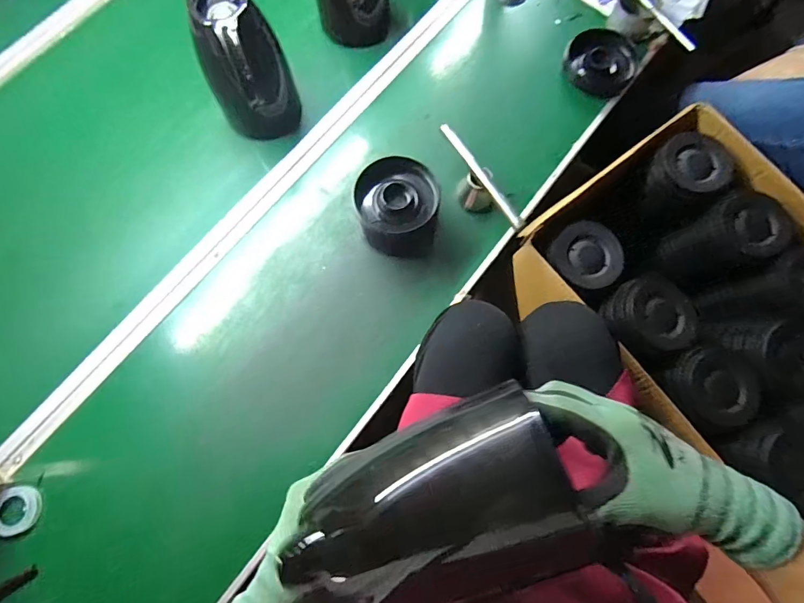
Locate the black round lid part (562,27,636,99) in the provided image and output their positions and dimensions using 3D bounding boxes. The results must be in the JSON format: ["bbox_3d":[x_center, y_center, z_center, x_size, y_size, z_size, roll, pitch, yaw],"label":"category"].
[{"bbox_3d":[0.347,-0.418,0.739,0.119,0.021,0.115,0,74,1],"label":"black round lid part"}]

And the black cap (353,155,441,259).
[{"bbox_3d":[-0.006,-0.141,0.635,0.118,0.082,0.120,0,74,1],"label":"black cap"}]

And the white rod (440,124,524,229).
[{"bbox_3d":[0.118,-0.191,0.633,0.014,0.010,0.197,-32,76,-8],"label":"white rod"}]

